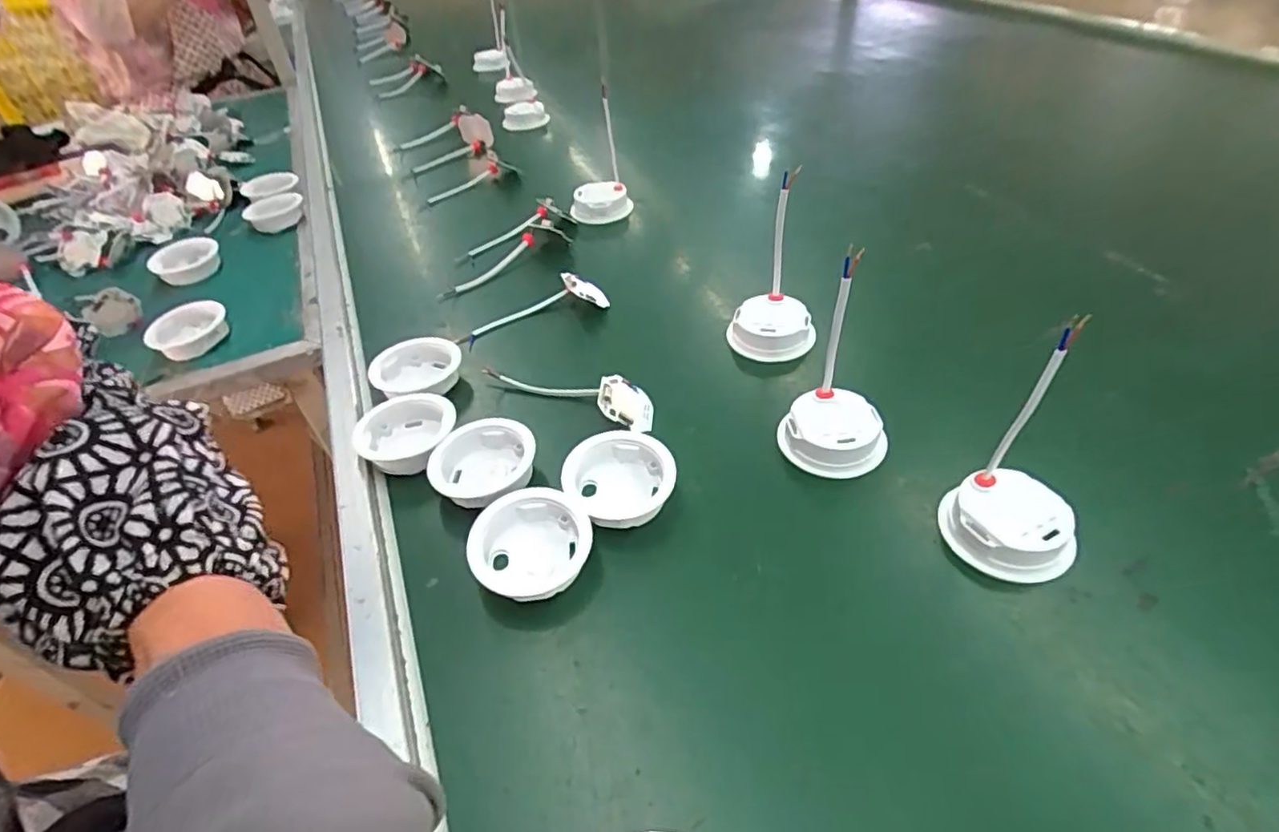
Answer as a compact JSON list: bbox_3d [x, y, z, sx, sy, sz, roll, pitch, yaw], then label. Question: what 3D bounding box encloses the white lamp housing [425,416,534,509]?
[{"bbox_3d":[-0.107,0.034,0.445,0.070,0.032,0.069,-2,45,2],"label":"white lamp housing"}]

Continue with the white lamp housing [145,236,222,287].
[{"bbox_3d":[-0.531,-0.182,0.755,0.072,0.025,0.069,-28,50,-22],"label":"white lamp housing"}]

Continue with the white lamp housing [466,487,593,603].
[{"bbox_3d":[-0.067,0.079,0.394,0.065,0.029,0.065,-2,45,2],"label":"white lamp housing"}]

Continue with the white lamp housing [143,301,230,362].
[{"bbox_3d":[-0.444,-0.085,0.634,0.061,0.024,0.067,-2,45,2],"label":"white lamp housing"}]

